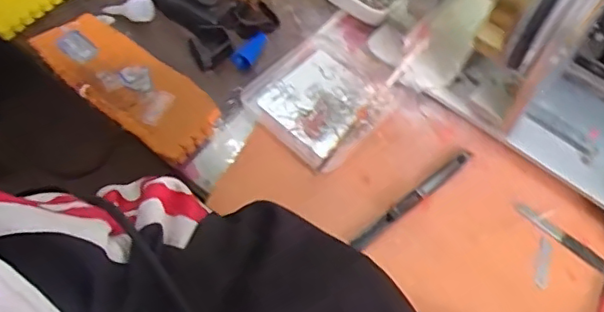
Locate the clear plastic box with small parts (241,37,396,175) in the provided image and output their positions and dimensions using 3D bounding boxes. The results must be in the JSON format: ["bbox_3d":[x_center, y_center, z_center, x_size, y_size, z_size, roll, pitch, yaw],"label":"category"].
[{"bbox_3d":[0.014,-0.049,0.531,0.107,0.011,0.104,40,69,19],"label":"clear plastic box with small parts"}]

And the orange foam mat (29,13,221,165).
[{"bbox_3d":[-0.158,-0.068,0.538,0.185,0.016,0.068,36,72,17],"label":"orange foam mat"}]

